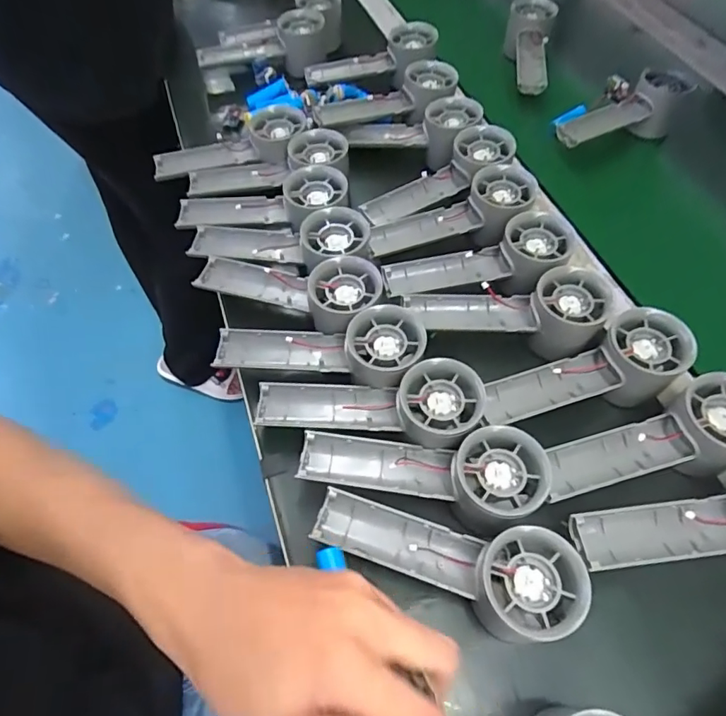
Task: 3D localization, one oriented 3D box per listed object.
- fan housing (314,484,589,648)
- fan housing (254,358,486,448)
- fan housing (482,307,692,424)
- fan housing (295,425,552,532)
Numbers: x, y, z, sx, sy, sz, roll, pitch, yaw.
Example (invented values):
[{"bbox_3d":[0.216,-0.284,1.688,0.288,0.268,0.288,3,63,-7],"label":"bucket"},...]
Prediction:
[{"bbox_3d":[0.045,0.118,0.294,0.153,0.035,0.052,14,59,9],"label":"fan housing"},{"bbox_3d":[0.002,0.034,0.345,0.155,0.029,0.052,-2,58,-1],"label":"fan housing"},{"bbox_3d":[0.164,0.015,0.378,0.148,0.050,0.050,-19,59,4],"label":"fan housing"},{"bbox_3d":[0.035,0.074,0.320,0.154,0.030,0.056,3,58,2],"label":"fan housing"}]

